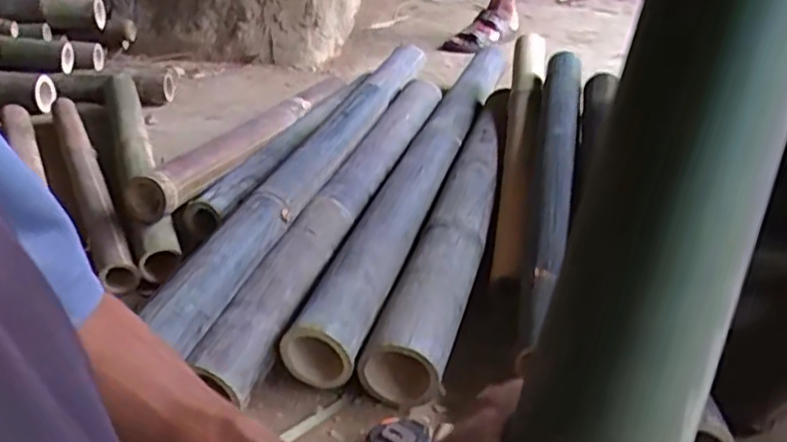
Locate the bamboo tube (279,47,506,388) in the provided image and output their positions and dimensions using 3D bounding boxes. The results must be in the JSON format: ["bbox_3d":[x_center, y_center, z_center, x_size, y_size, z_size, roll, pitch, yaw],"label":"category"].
[{"bbox_3d":[0.052,-0.080,1.069,0.086,0.075,0.909,9,32,15],"label":"bamboo tube"}]

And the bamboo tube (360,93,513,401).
[{"bbox_3d":[0.092,-0.004,0.946,0.089,0.104,0.627,9,31,13],"label":"bamboo tube"}]

